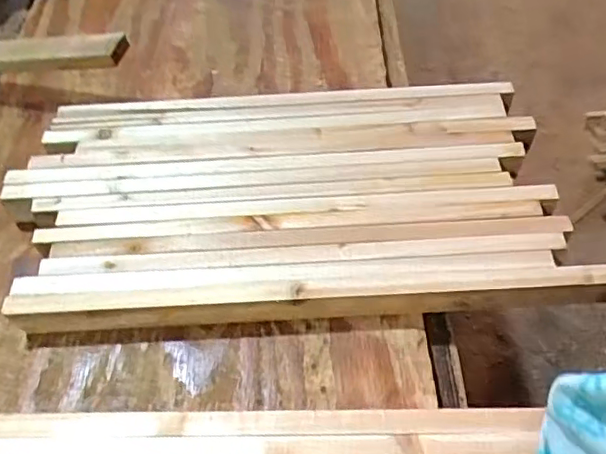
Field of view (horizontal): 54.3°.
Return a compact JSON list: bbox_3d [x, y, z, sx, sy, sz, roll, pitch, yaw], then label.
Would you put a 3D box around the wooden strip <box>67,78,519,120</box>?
[{"bbox_3d":[-0.025,-0.145,0.673,0.511,0.011,0.030,-3,55,1],"label":"wooden strip"}]

